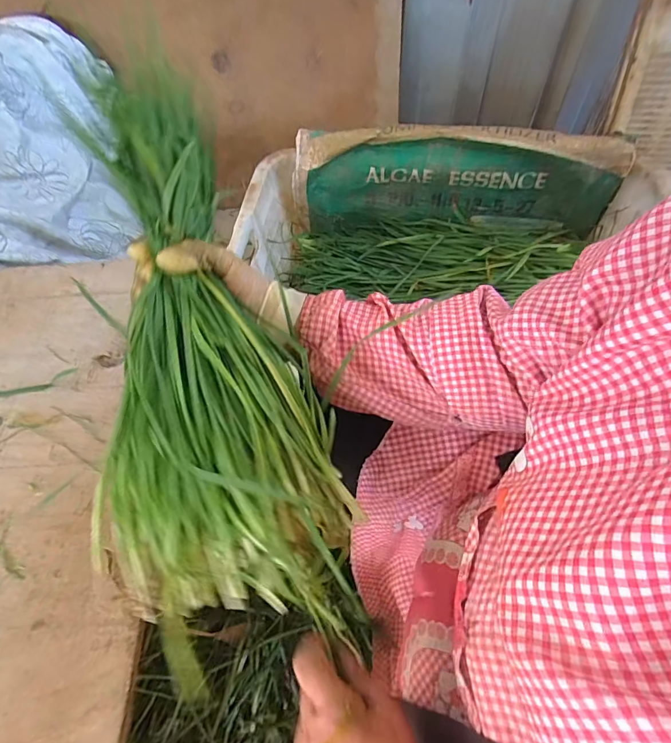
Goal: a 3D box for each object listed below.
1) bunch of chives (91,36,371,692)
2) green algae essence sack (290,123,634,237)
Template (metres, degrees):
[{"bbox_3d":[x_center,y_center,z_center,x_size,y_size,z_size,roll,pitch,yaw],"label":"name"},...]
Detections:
[{"bbox_3d":[-0.117,-0.022,0.324,0.182,0.066,0.441,-14,81,-4],"label":"bunch of chives"},{"bbox_3d":[0.197,-0.334,0.768,0.535,0.189,0.052,4,61,6],"label":"green algae essence sack"}]

